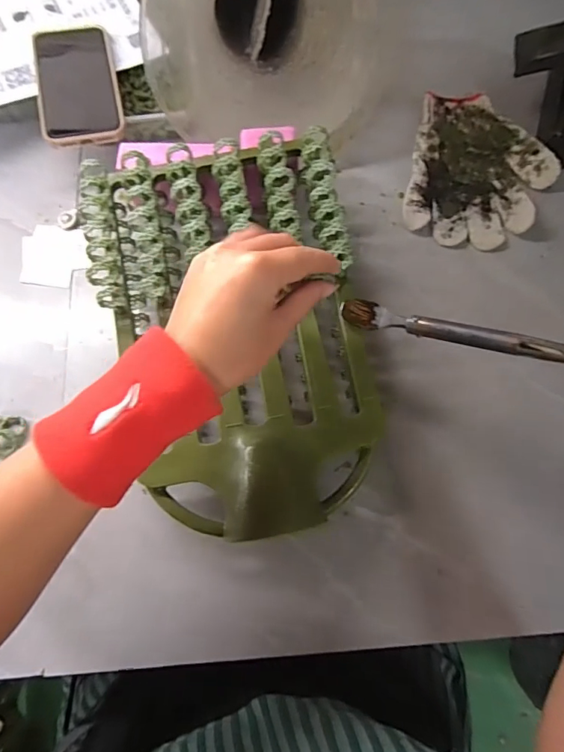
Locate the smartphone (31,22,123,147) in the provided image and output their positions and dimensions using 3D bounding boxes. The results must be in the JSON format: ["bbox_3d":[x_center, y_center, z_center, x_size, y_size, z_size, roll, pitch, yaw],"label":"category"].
[{"bbox_3d":[-0.212,-0.307,0.468,0.078,0.011,0.162,-15,74,-5],"label":"smartphone"}]

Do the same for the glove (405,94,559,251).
[{"bbox_3d":[0.216,-0.224,0.497,0.145,0.021,0.188,13,72,5],"label":"glove"}]

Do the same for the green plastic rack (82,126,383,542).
[{"bbox_3d":[-0.036,-0.040,0.366,0.205,0.062,0.317,-11,72,-3],"label":"green plastic rack"}]

